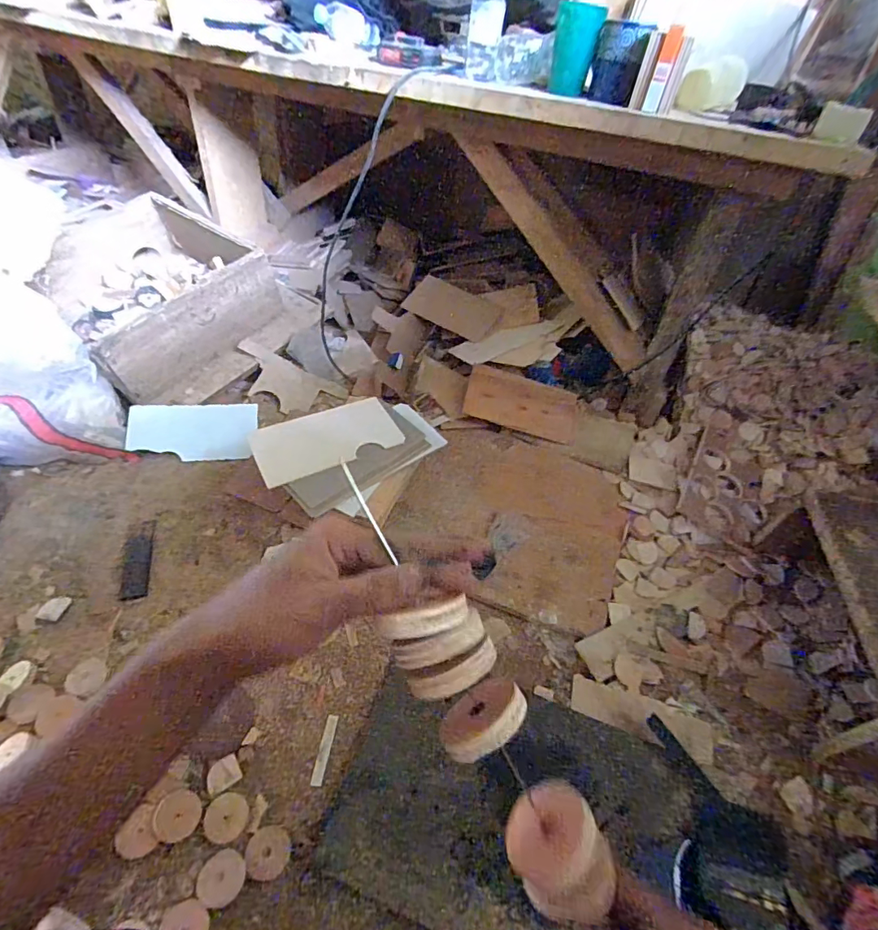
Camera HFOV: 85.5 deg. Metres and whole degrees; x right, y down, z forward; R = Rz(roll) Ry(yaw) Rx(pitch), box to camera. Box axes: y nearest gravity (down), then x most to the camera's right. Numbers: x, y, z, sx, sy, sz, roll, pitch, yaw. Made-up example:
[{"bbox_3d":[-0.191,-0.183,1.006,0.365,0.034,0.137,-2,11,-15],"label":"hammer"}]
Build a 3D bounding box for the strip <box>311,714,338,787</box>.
[{"bbox_3d":[-0.159,0.397,0.662,0.015,0.004,0.085,9,57,3],"label":"strip"}]

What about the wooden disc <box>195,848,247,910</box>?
[{"bbox_3d":[-0.256,0.486,0.559,0.050,0.012,0.049,11,55,-15],"label":"wooden disc"}]

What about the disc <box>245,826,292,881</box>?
[{"bbox_3d":[-0.210,0.478,0.586,0.051,0.005,0.051,4,47,-4],"label":"disc"}]

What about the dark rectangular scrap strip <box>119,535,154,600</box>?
[{"bbox_3d":[-0.527,0.176,0.830,0.046,0.012,0.124,-7,49,-14],"label":"dark rectangular scrap strip"}]

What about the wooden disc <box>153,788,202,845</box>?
[{"bbox_3d":[-0.326,0.438,0.593,0.052,0.009,0.051,4,47,-4],"label":"wooden disc"}]

